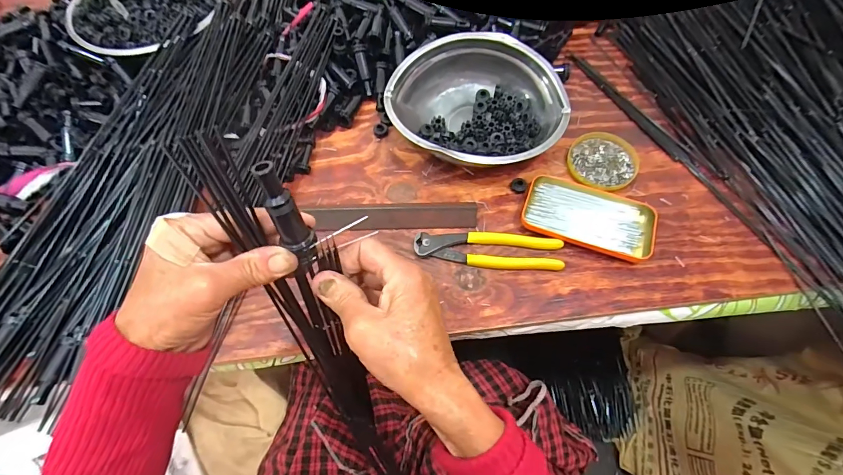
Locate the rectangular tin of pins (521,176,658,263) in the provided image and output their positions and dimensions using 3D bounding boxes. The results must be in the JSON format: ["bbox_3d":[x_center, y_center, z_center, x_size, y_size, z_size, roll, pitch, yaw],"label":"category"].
[{"bbox_3d":[0.193,-0.027,0.458,0.141,0.018,0.080,19,66,10],"label":"rectangular tin of pins"}]

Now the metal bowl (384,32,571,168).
[{"bbox_3d":[0.068,-0.161,0.497,0.201,0.070,0.196,0,64,1],"label":"metal bowl"}]

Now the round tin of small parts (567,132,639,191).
[{"bbox_3d":[0.229,-0.097,0.499,0.081,0.011,0.083,0,64,1],"label":"round tin of small parts"}]

